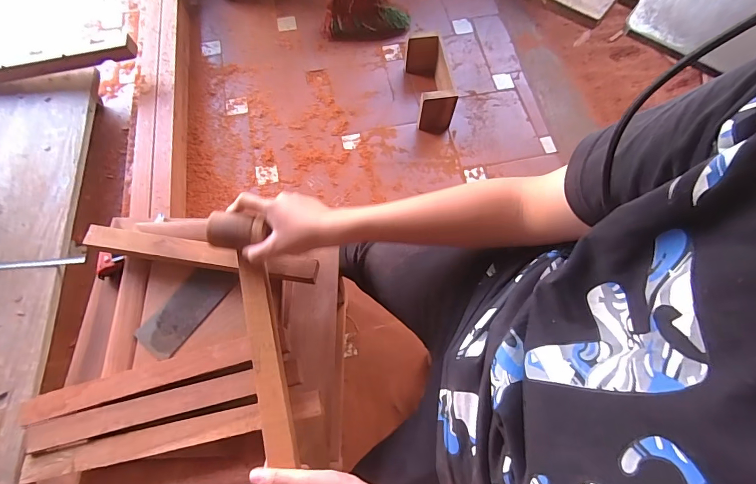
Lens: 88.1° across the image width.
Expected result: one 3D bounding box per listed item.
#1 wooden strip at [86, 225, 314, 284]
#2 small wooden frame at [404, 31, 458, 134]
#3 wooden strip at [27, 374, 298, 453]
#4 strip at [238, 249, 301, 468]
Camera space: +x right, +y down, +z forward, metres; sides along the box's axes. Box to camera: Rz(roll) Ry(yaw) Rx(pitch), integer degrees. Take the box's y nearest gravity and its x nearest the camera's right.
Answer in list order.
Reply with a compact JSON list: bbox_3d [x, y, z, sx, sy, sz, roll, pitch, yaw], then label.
[{"bbox_3d":[-0.258,0.017,0.571,0.340,0.023,0.036,9,69,4],"label":"wooden strip"},{"bbox_3d":[0.182,-0.539,1.339,0.134,0.147,0.297,-6,68,-1],"label":"small wooden frame"},{"bbox_3d":[-0.265,0.205,0.498,0.327,0.022,0.034,-14,69,-5],"label":"wooden strip"},{"bbox_3d":[-0.139,0.140,0.486,0.036,0.022,0.245,-13,75,-4],"label":"strip"}]

